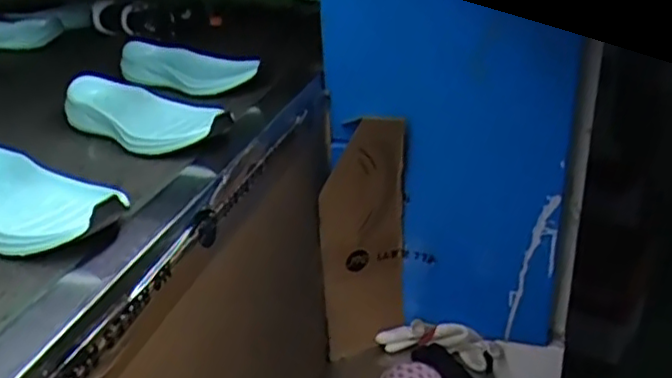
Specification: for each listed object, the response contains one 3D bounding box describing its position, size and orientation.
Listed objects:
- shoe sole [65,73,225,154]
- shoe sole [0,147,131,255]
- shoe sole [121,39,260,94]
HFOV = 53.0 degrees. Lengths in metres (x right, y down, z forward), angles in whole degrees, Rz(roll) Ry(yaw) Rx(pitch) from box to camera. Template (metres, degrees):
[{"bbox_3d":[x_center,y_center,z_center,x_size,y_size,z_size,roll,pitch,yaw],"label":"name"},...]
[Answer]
[{"bbox_3d":[-0.197,-0.075,0.698,0.210,0.047,0.083,18,33,35],"label":"shoe sole"},{"bbox_3d":[-0.259,0.007,0.546,0.201,0.039,0.096,20,34,37],"label":"shoe sole"},{"bbox_3d":[-0.188,-0.149,0.827,0.201,0.038,0.065,14,31,29],"label":"shoe sole"}]

